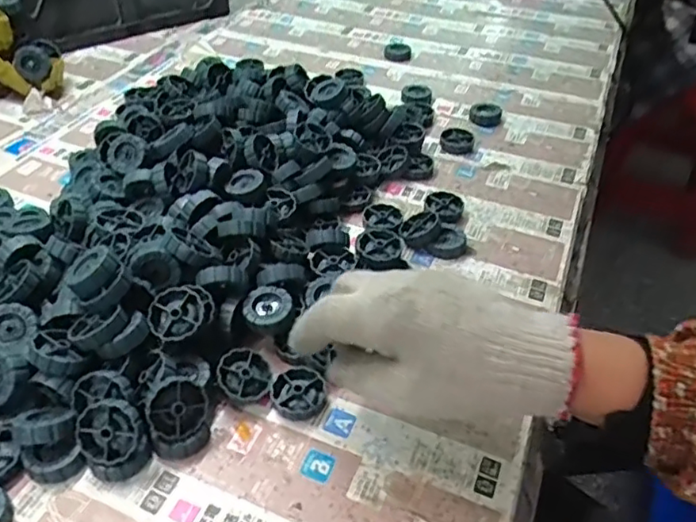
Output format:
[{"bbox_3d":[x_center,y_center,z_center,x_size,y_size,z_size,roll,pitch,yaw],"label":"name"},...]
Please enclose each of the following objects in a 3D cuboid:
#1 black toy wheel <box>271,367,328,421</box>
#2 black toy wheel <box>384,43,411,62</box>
[{"bbox_3d":[-0.035,0.095,0.428,0.037,0.009,0.039,1,45,-1],"label":"black toy wheel"},{"bbox_3d":[0.066,-0.277,0.792,0.035,0.014,0.035,1,45,-1],"label":"black toy wheel"}]

